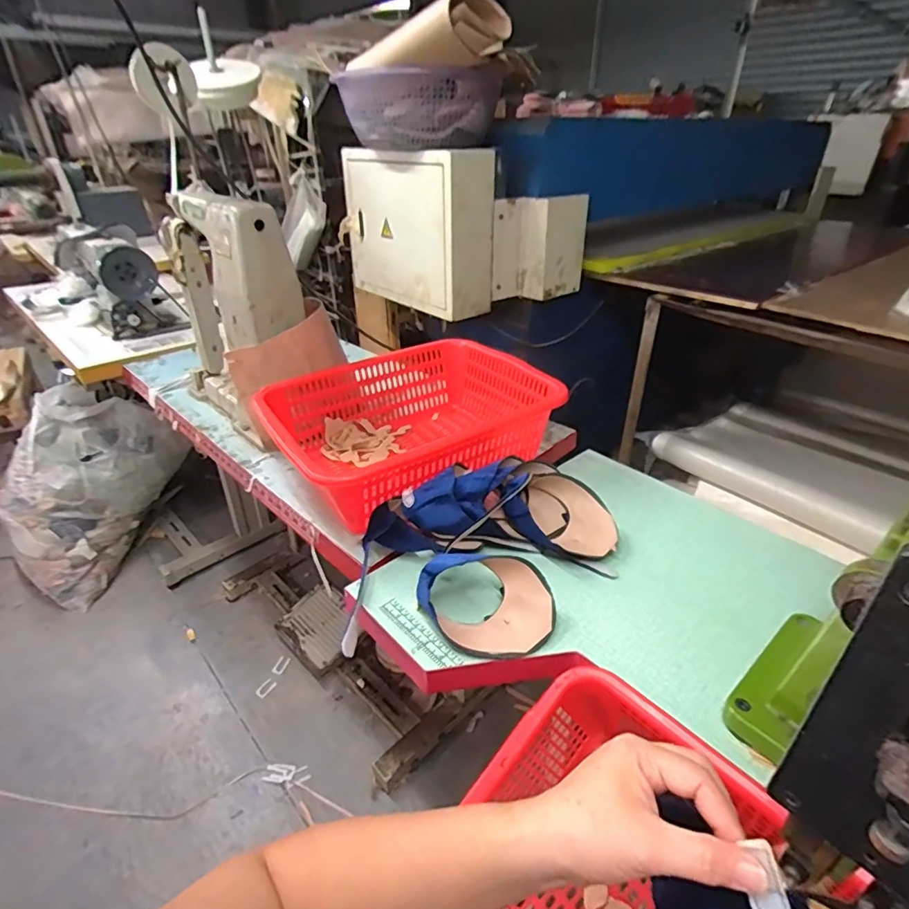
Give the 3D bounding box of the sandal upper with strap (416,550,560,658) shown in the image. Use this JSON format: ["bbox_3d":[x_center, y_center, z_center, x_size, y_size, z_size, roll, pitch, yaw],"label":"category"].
[{"bbox_3d":[0.037,0.165,0.576,0.147,0.073,0.095,-4,32,-6],"label":"sandal upper with strap"}]

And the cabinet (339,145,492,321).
[{"bbox_3d":[-0.113,-0.616,1.435,0.187,0.372,0.450,-23,38,-31],"label":"cabinet"}]

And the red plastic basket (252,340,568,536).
[{"bbox_3d":[-0.060,-0.048,0.870,0.465,0.134,0.318,-21,37,-29],"label":"red plastic basket"}]

